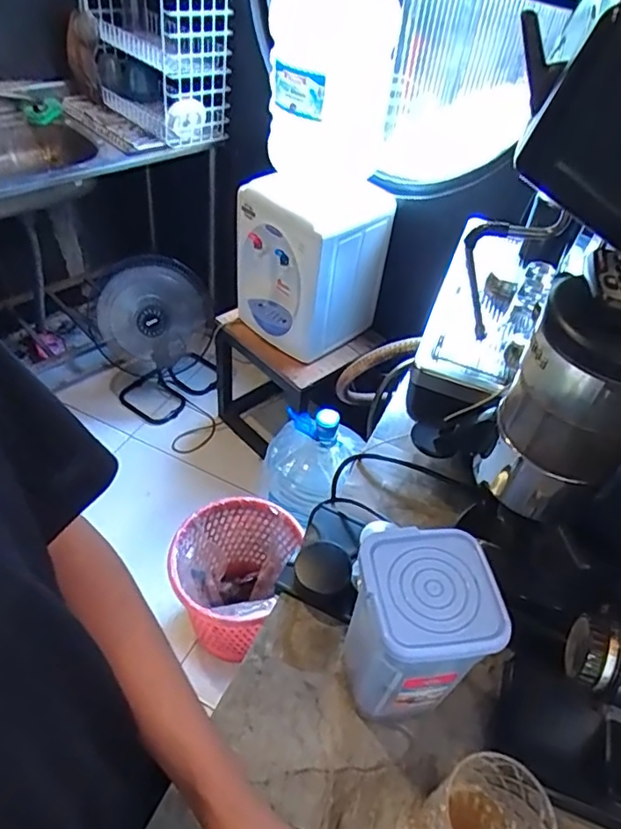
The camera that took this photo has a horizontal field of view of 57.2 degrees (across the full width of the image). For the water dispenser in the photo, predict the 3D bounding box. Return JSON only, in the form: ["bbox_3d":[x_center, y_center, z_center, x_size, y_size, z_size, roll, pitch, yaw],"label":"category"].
[{"bbox_3d":[-0.008,-0.425,1.607,0.336,0.472,0.293,33,50,23],"label":"water dispenser"}]

